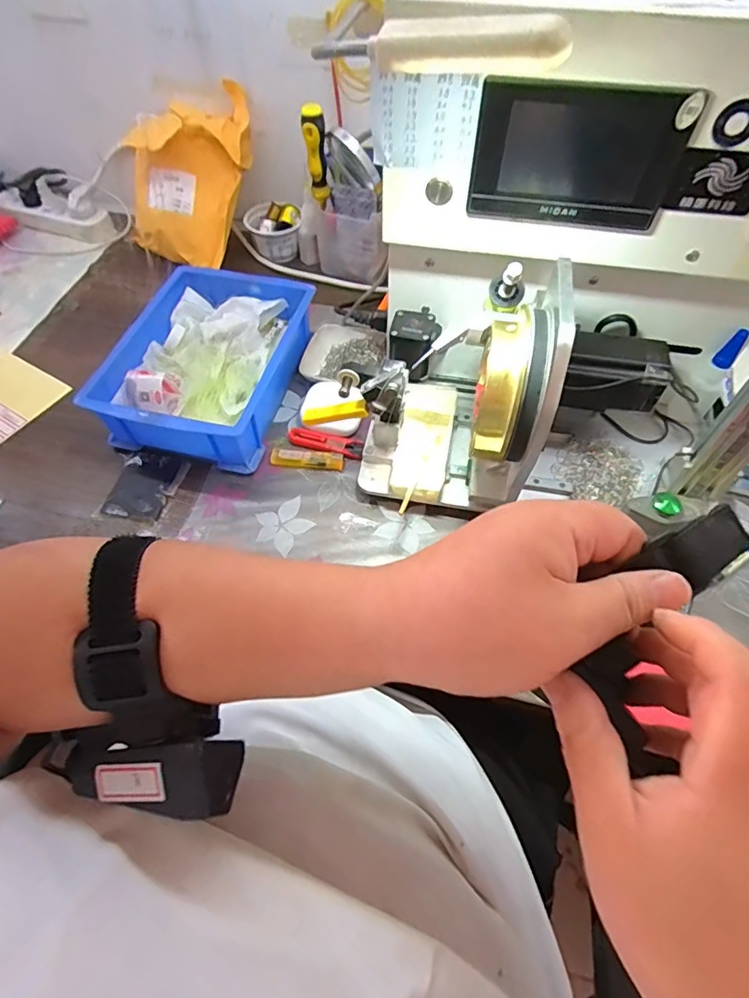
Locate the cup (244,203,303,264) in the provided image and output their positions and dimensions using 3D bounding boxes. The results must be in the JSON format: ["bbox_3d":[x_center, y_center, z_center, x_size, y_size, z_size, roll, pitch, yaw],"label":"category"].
[{"bbox_3d":[-0.140,-0.384,0.727,0.064,0.057,0.065,-37,64,-21],"label":"cup"}]

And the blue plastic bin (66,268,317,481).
[{"bbox_3d":[-0.183,-0.158,0.581,0.179,0.077,0.248,12,58,8],"label":"blue plastic bin"}]

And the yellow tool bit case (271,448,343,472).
[{"bbox_3d":[-0.072,-0.043,0.538,0.078,0.010,0.019,5,58,4],"label":"yellow tool bit case"}]

